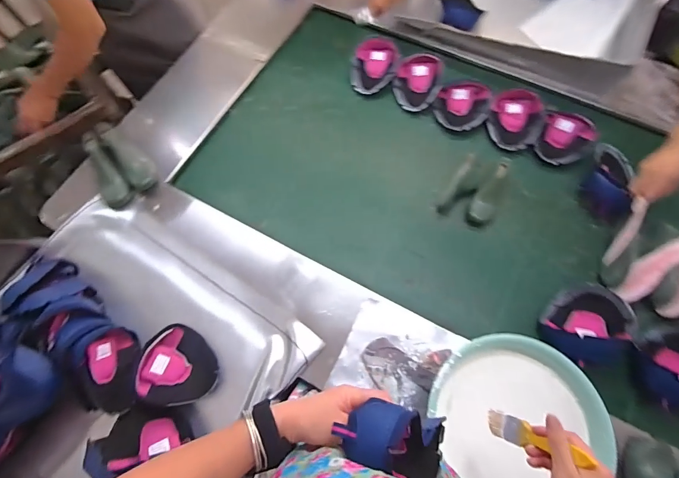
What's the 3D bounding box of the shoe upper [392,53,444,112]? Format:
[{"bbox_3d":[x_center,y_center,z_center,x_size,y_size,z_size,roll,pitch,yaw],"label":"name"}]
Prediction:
[{"bbox_3d":[0.223,-0.451,1.006,0.133,0.078,0.137,-1,69,2],"label":"shoe upper"}]

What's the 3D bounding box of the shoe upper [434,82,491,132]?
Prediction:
[{"bbox_3d":[0.350,-0.384,1.005,0.145,0.037,0.148,-1,69,2],"label":"shoe upper"}]

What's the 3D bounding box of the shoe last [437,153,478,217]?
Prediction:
[{"bbox_3d":[0.319,-0.144,0.916,0.078,0.057,0.181,30,73,13],"label":"shoe last"}]

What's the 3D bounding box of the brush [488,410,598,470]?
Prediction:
[{"bbox_3d":[0.262,0.269,0.475,0.015,0.155,0.033,29,71,-12],"label":"brush"}]

